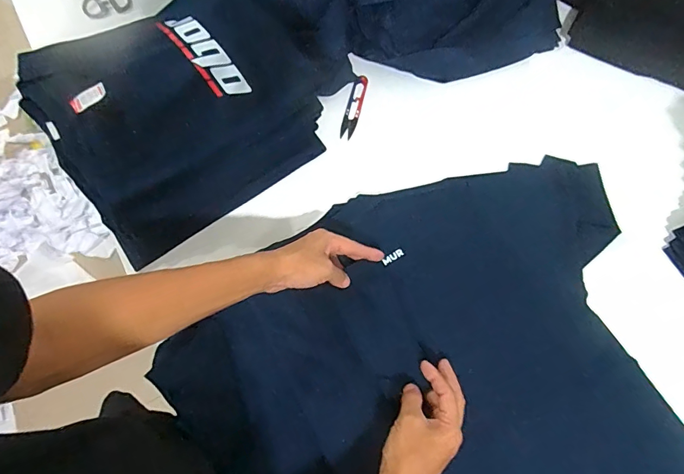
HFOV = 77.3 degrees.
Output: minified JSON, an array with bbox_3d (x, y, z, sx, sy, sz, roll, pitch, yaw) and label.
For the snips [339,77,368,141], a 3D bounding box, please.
[{"bbox_3d":[0.021,-0.215,0.703,0.025,0.017,0.119,12,71,7],"label":"snips"}]

